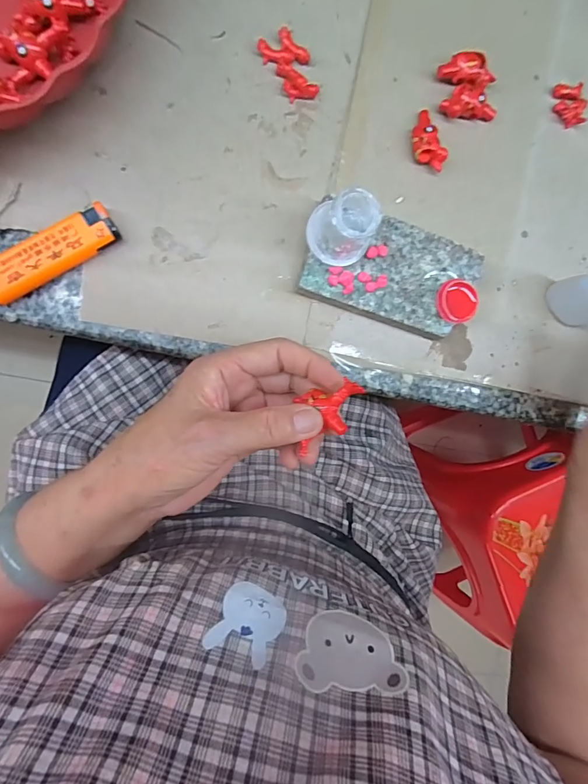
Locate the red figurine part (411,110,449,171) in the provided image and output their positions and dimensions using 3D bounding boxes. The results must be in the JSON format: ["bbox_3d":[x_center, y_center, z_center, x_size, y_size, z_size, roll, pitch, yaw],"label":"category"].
[{"bbox_3d":[0.086,-0.163,0.268,0.019,0.013,0.039,-21,97,-7],"label":"red figurine part"}]

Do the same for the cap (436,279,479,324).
[{"bbox_3d":[0.105,-0.058,0.265,0.027,0.006,0.027,-1,94,-9],"label":"cap"}]

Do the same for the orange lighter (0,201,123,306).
[{"bbox_3d":[-0.140,-0.080,0.240,0.079,0.014,0.022,-32,98,-5],"label":"orange lighter"}]

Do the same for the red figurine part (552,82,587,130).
[{"bbox_3d":[0.189,-0.196,0.283,0.022,0.010,0.026,-5,95,-8],"label":"red figurine part"}]

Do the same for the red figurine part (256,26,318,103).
[{"bbox_3d":[-0.001,-0.202,0.256,0.025,0.009,0.042,-40,99,-4],"label":"red figurine part"}]

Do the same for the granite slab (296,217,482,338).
[{"bbox_3d":[0.062,-0.077,0.267,0.108,0.022,0.059,16,92,-10],"label":"granite slab"}]

